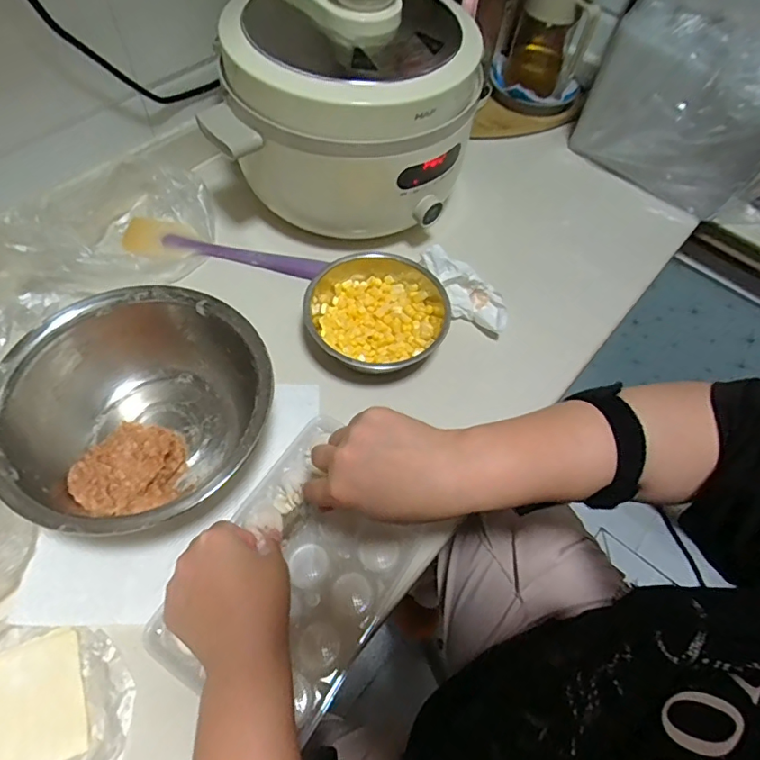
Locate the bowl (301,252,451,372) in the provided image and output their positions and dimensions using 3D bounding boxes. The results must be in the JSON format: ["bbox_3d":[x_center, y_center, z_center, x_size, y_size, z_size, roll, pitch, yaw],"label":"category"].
[{"bbox_3d":[-0.004,-0.061,0.515,0.138,0.056,0.136,2,60,-3],"label":"bowl"}]

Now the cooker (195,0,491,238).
[{"bbox_3d":[-0.031,-0.305,0.522,0.253,0.217,0.208,2,60,-3],"label":"cooker"}]

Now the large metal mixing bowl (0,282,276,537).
[{"bbox_3d":[-0.199,0.028,0.428,0.191,0.080,0.207,2,60,-3],"label":"large metal mixing bowl"}]

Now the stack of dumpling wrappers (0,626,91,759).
[{"bbox_3d":[-0.252,0.229,0.349,0.079,0.010,0.082,-19,63,-15],"label":"stack of dumpling wrappers"}]

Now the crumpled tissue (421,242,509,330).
[{"bbox_3d":[0.093,-0.101,0.544,0.115,0.038,0.043,44,64,-4],"label":"crumpled tissue"}]

